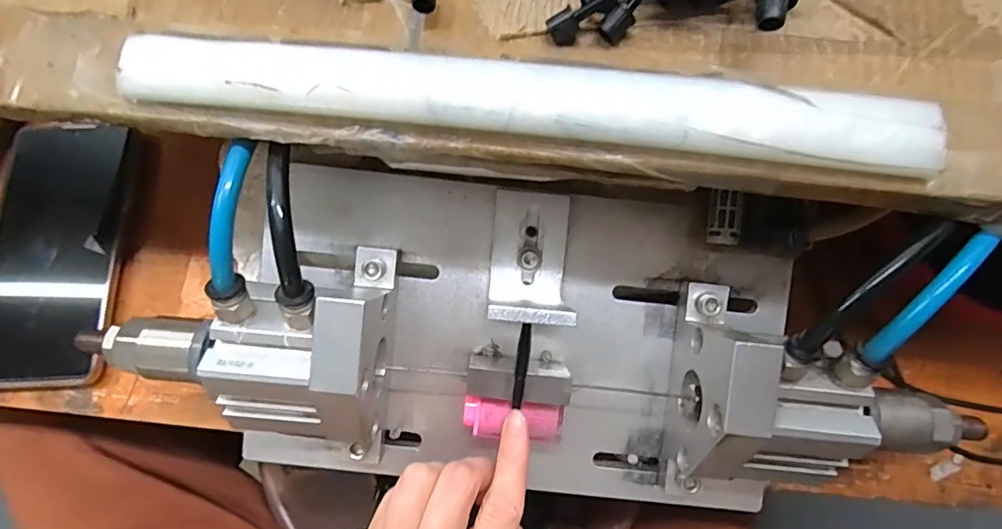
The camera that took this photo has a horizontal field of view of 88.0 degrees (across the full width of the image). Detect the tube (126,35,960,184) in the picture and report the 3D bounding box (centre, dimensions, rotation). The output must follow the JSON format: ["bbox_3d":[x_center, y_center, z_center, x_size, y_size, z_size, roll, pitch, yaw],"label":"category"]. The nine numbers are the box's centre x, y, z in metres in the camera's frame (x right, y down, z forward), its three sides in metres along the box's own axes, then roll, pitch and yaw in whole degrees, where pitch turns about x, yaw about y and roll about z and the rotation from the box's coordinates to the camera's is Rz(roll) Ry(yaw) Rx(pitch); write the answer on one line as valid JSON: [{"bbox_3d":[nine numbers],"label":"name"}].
[{"bbox_3d":[0.005,-0.059,0.184,0.281,0.023,0.027,8,71,1],"label":"tube"}]

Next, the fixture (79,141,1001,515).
[{"bbox_3d":[0.037,0.033,0.242,0.332,0.112,0.143,8,71,1],"label":"fixture"}]

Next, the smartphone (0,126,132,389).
[{"bbox_3d":[-0.273,-0.010,0.316,0.075,0.013,0.164,-4,71,-3],"label":"smartphone"}]

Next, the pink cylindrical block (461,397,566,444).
[{"bbox_3d":[0.006,0.075,0.249,0.048,0.013,0.018,8,71,-2],"label":"pink cylindrical block"}]

